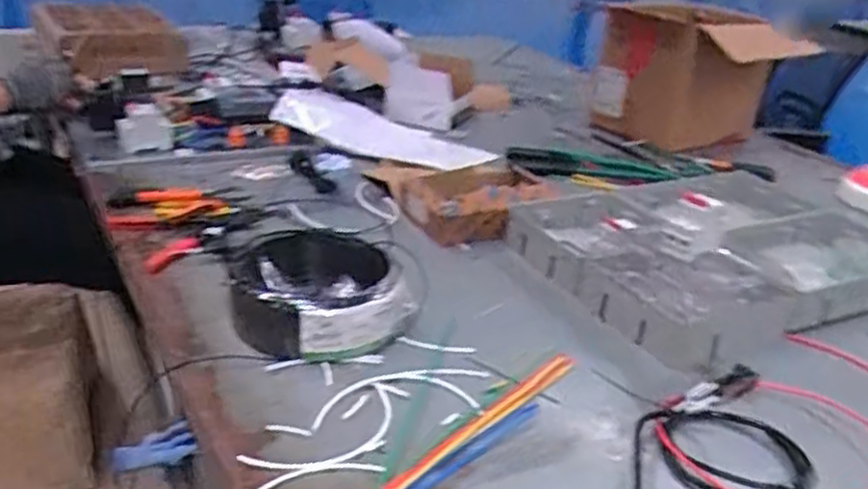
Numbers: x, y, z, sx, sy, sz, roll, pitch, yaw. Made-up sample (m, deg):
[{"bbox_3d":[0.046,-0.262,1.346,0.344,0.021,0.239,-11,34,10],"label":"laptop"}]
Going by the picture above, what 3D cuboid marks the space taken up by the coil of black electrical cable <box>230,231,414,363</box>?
[{"bbox_3d":[-0.131,0.048,0.861,0.187,0.064,0.193,4,27,-2],"label":"coil of black electrical cable"}]

